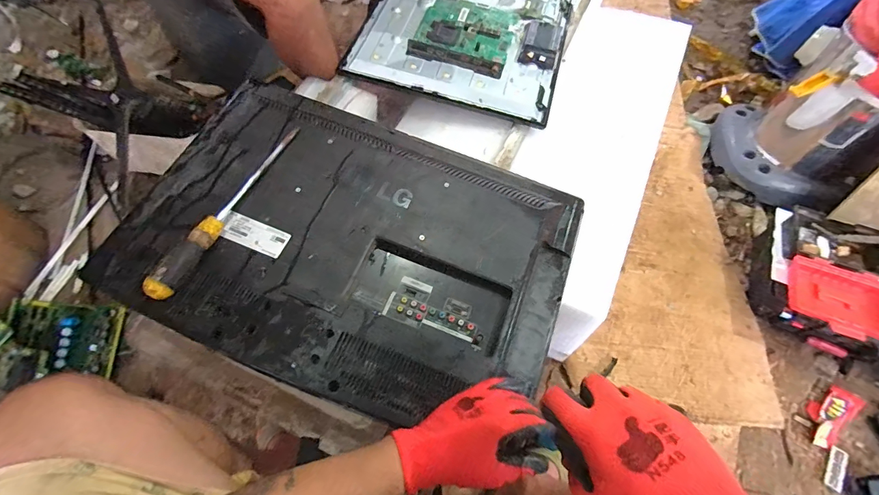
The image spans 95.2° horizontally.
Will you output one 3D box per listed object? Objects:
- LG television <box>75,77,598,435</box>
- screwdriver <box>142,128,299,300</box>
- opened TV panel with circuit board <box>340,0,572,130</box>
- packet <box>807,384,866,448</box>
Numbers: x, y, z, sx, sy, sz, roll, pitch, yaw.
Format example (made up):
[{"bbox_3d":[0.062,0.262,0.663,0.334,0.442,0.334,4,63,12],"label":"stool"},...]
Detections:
[{"bbox_3d":[-0.117,-0.018,0.574,0.596,0.072,0.414,21,65,6],"label":"LG television"},{"bbox_3d":[-0.290,-0.066,0.553,0.026,0.042,0.307,21,65,6],"label":"screwdriver"},{"bbox_3d":[0.106,-0.597,0.944,0.440,0.060,0.697,16,65,4],"label":"opened TV panel with circuit board"},{"bbox_3d":[0.879,0.369,0.898,0.163,0.019,0.073,-35,71,-18],"label":"packet"}]

